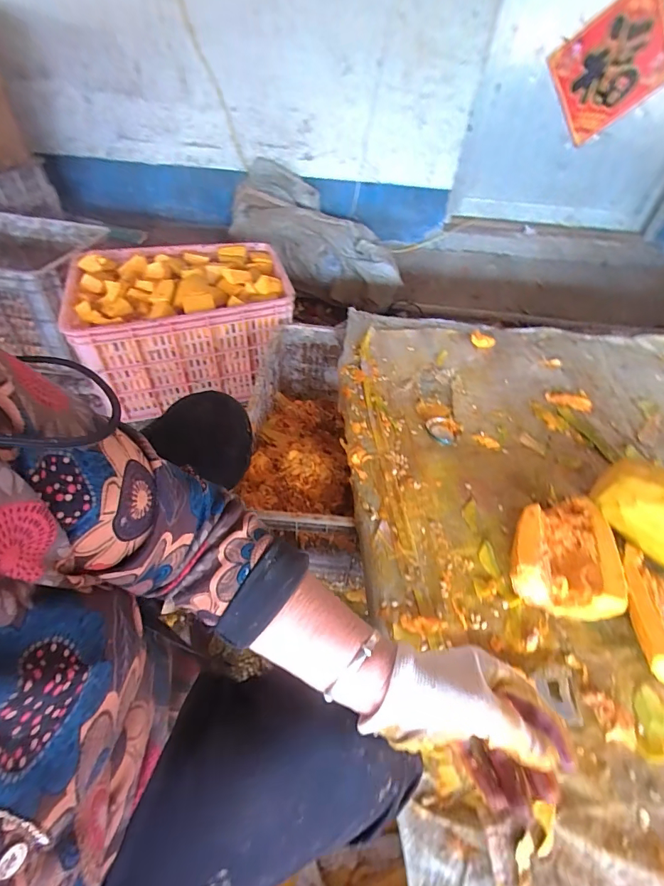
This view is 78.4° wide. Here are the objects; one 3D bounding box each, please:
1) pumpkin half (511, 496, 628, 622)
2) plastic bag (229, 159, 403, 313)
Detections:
[{"bbox_3d":[0.314,0.146,0.570,0.129,0.070,0.161,17,50,8],"label":"pumpkin half"},{"bbox_3d":[-0.060,-0.753,1.527,0.716,0.267,0.348,39,54,0],"label":"plastic bag"}]

